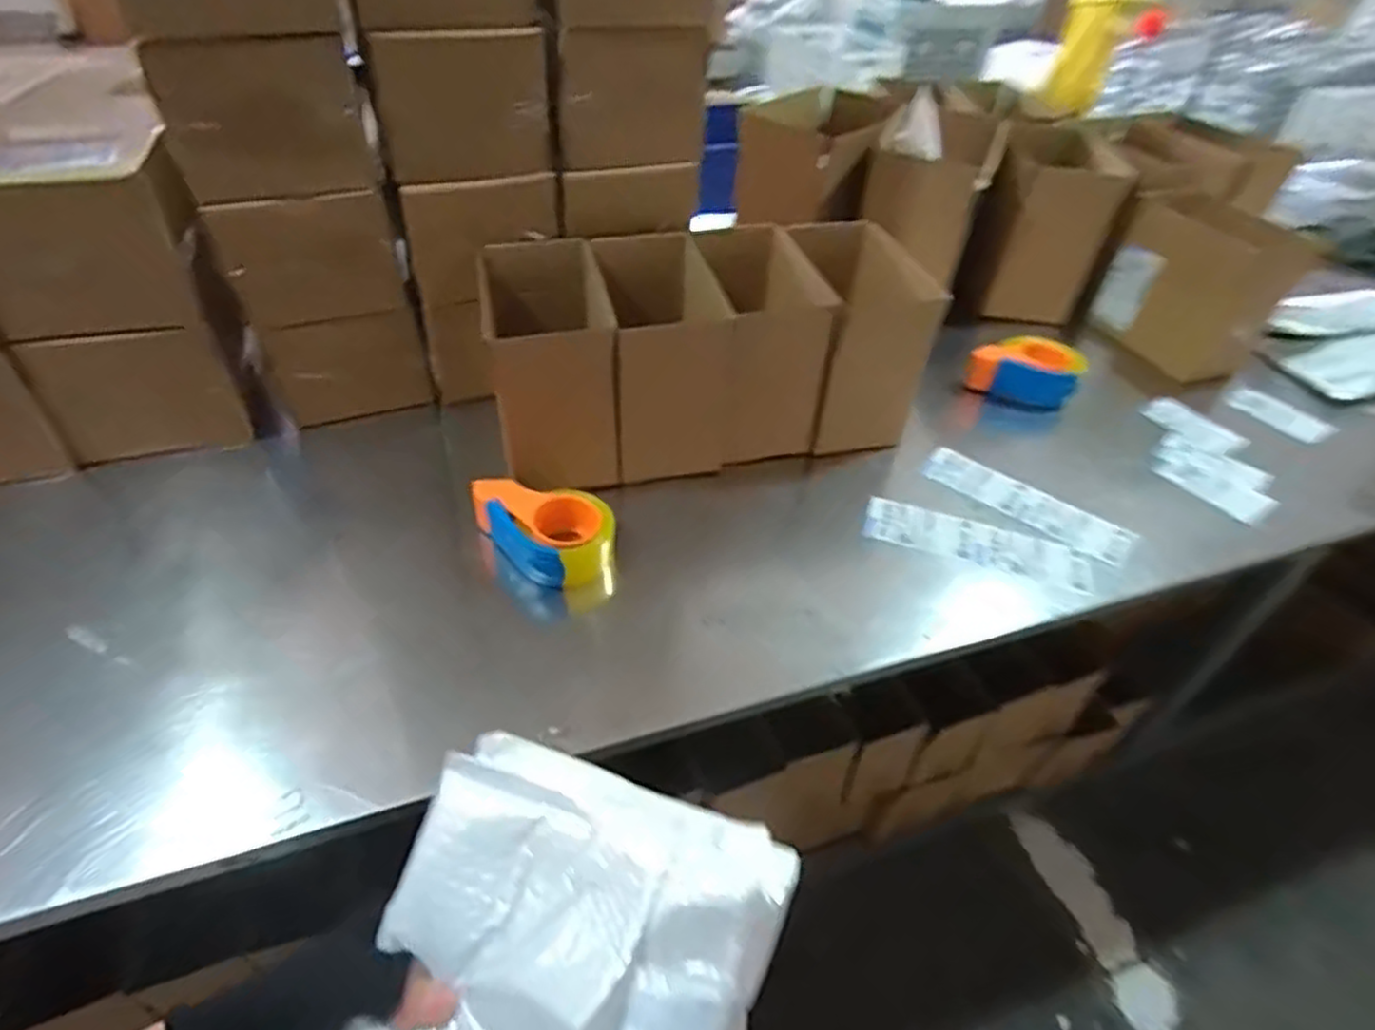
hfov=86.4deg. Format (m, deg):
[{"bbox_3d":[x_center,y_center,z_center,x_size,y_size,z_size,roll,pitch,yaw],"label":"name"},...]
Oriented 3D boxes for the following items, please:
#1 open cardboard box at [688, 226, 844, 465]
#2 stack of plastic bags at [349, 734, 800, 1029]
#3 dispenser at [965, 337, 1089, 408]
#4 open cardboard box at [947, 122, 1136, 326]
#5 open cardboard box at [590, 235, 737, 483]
[{"bbox_3d":[0.091,-0.235,0.977,0.124,0.198,0.250,-4,45,-10],"label":"open cardboard box"},{"bbox_3d":[-0.065,0.230,0.346,0.183,0.048,0.208,9,65,26],"label":"stack of plastic bags"},{"bbox_3d":[0.516,-0.222,1.123,0.161,0.071,0.124,21,46,15],"label":"dispenser"},{"bbox_3d":[0.585,-0.480,1.243,0.199,0.268,0.218,14,44,8],"label":"open cardboard box"},{"bbox_3d":[-0.033,-0.203,0.934,0.133,0.211,0.224,-4,45,-10],"label":"open cardboard box"}]

